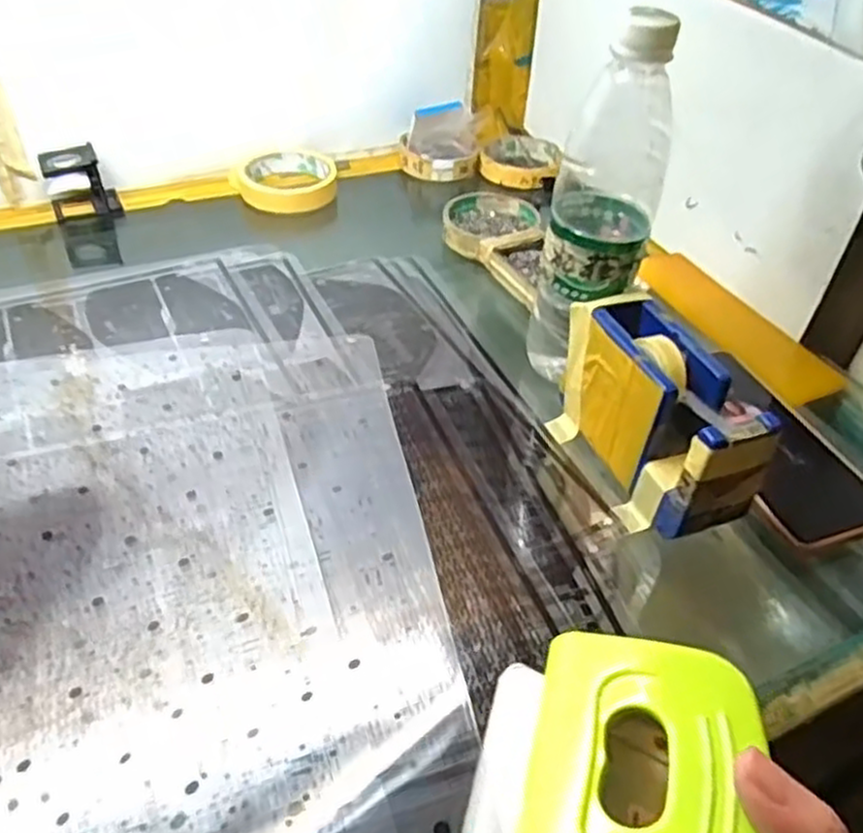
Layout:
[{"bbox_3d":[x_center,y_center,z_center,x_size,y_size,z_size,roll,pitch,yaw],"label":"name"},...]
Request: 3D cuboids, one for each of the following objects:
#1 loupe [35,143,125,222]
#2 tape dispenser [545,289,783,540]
[{"bbox_3d":[-0.303,-0.201,0.652,0.054,0.060,0.034,-15,45,-19],"label":"loupe"},{"bbox_3d":[0.124,-0.002,0.430,0.053,0.084,0.134,-13,44,-17],"label":"tape dispenser"}]

